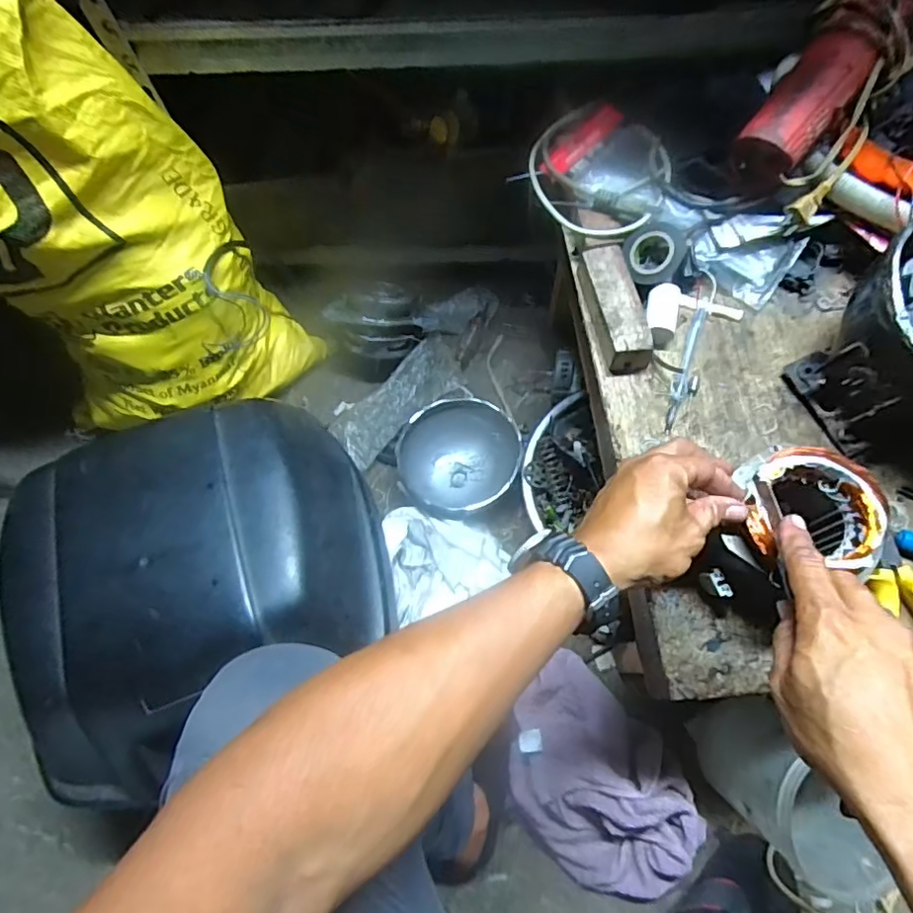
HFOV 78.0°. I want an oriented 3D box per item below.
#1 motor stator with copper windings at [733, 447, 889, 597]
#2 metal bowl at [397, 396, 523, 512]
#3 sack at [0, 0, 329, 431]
[{"bbox_3d":[0.257,0.040,0.415,0.092,0.051,0.092,-1,69,2],"label":"motor stator with copper windings"},{"bbox_3d":[0.005,0.007,0.827,0.168,0.095,0.158,-1,69,2],"label":"metal bowl"},{"bbox_3d":[-0.410,-0.237,0.667,0.224,0.513,0.317,40,76,16],"label":"sack"}]

